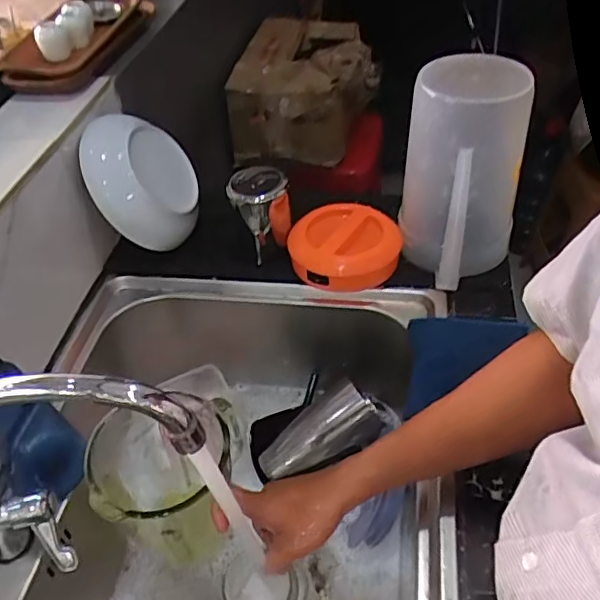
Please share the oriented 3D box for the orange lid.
[{"bbox_3d":[0.063,-0.079,0.818,0.152,0.039,0.138,-8,44,-3],"label":"orange lid"}]

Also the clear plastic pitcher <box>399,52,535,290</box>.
[{"bbox_3d":[0.214,-0.167,0.780,0.146,0.229,0.205,9,45,14],"label":"clear plastic pitcher"}]

